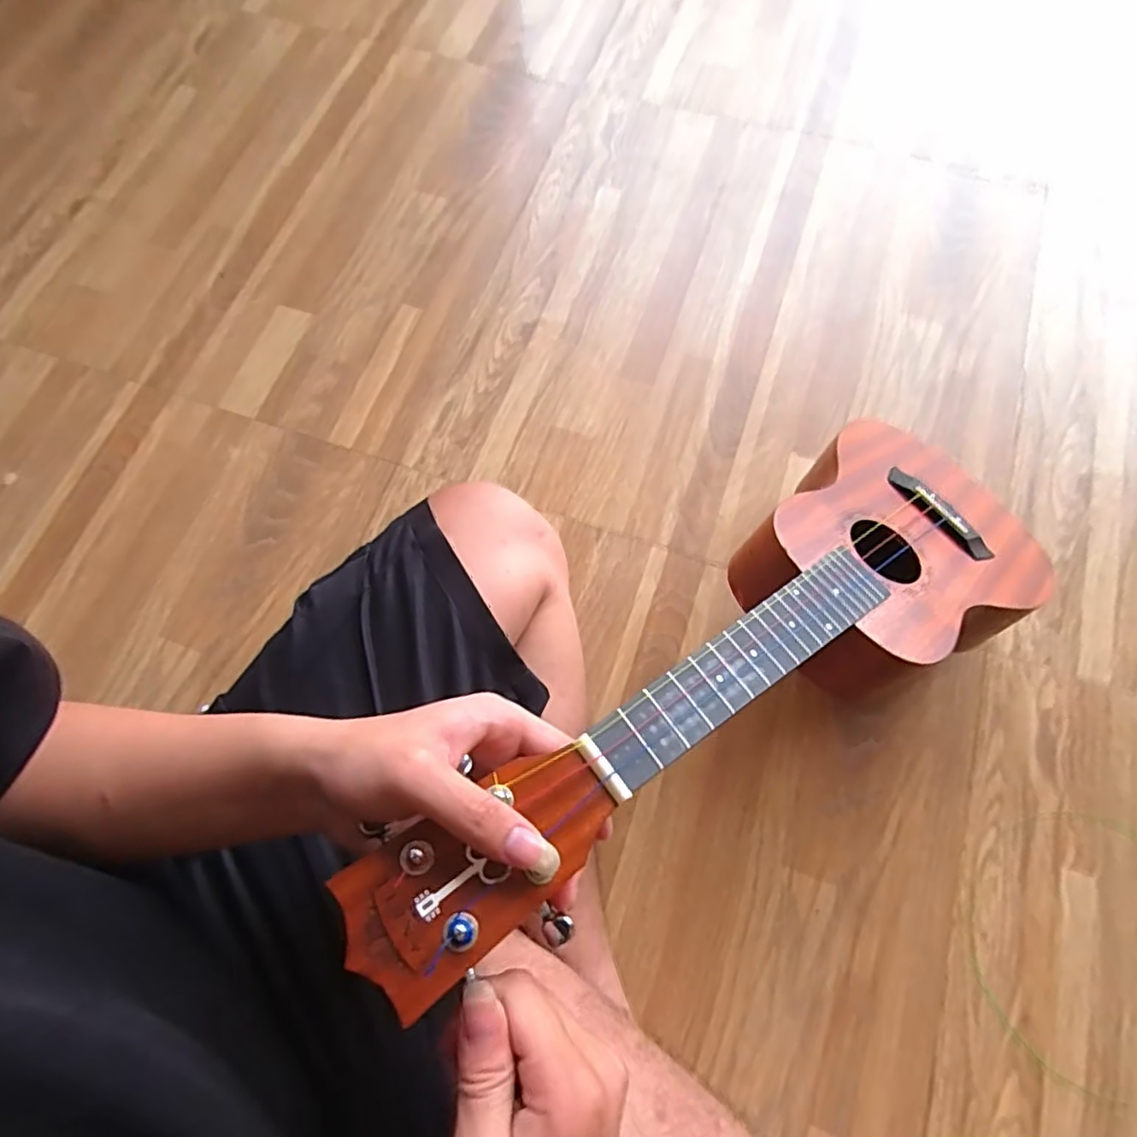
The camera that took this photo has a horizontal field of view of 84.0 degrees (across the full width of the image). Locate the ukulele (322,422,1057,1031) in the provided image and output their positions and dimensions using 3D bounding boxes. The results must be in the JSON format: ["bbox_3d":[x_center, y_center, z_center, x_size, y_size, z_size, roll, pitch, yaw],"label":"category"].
[{"bbox_3d":[0.139,0.043,0.413,0.592,0.065,0.182,-26,70,-33],"label":"ukulele"}]

